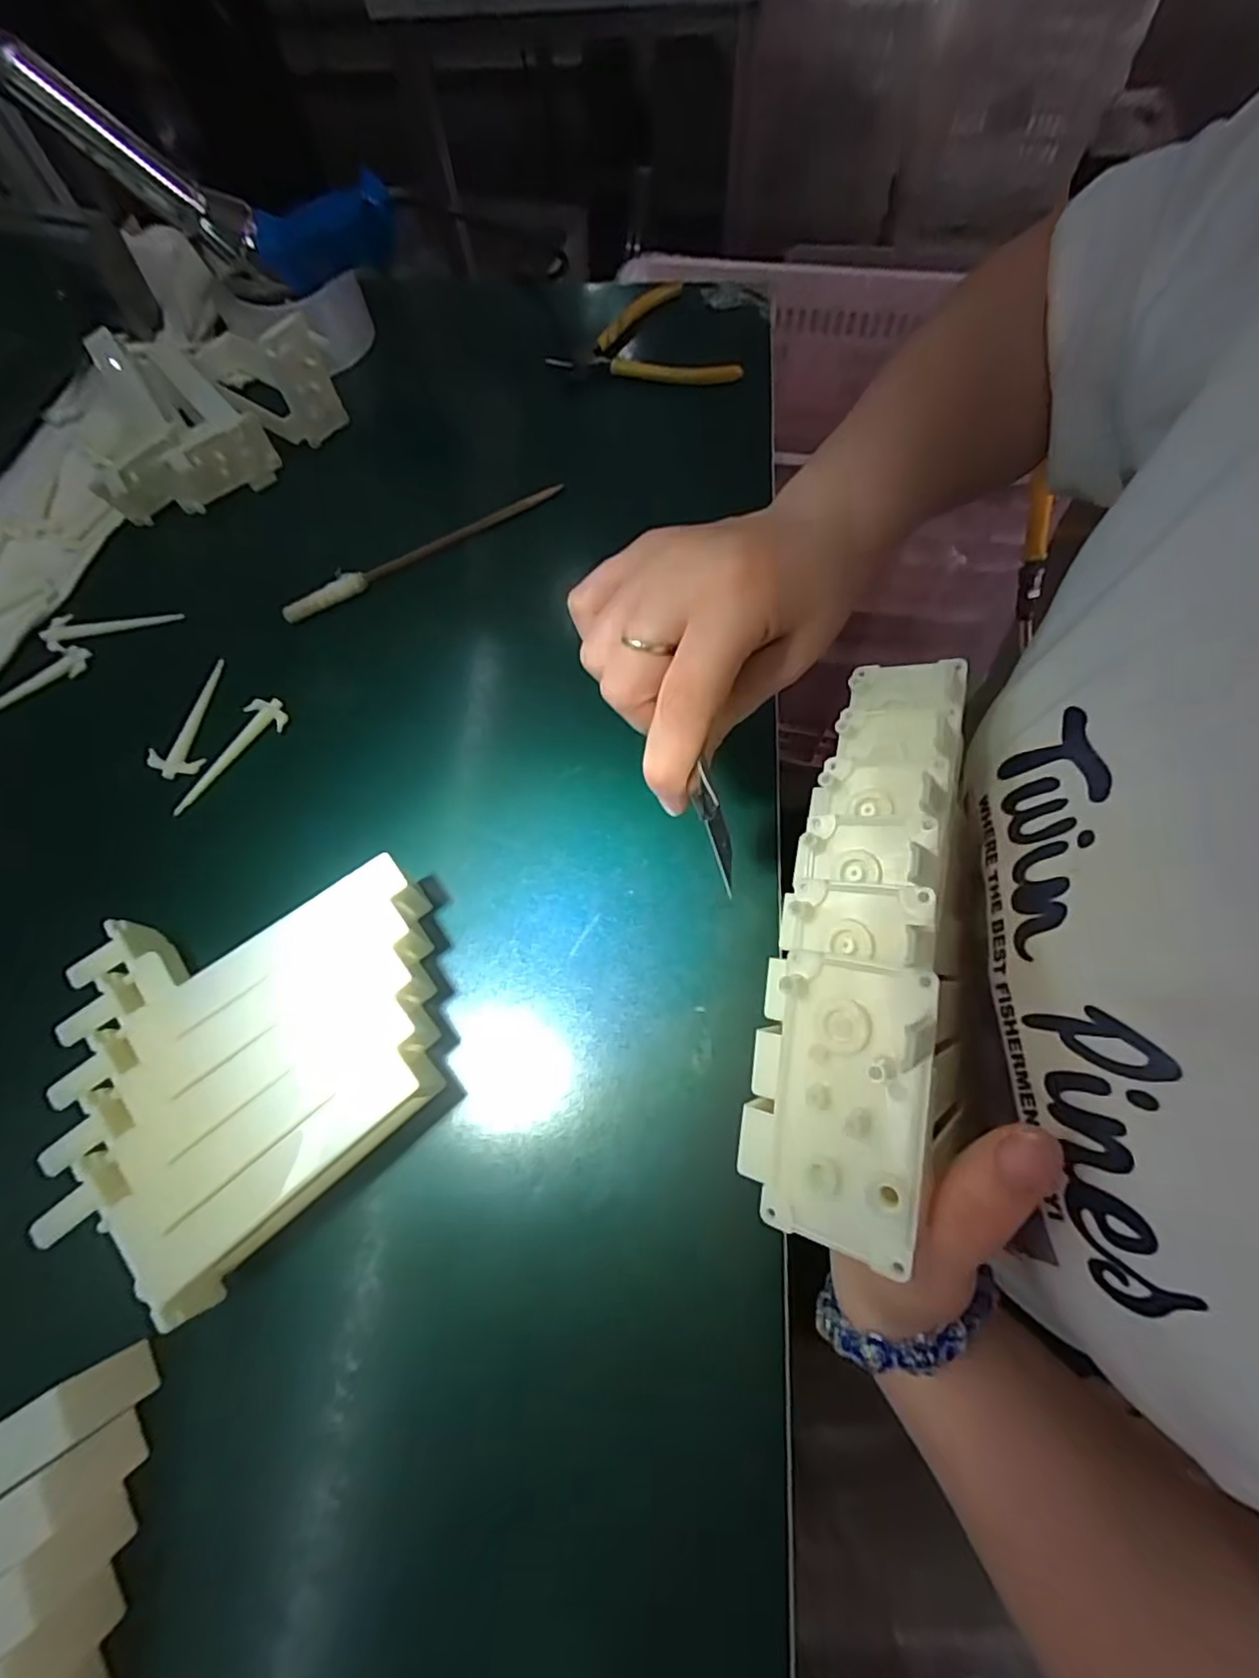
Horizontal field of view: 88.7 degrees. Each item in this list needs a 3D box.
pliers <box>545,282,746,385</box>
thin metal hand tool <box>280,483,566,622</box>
[{"bbox_3d":[0.004,-0.401,0.521,0.133,0.016,0.122,-23,68,-7],"label":"pliers"},{"bbox_3d":[-0.140,-0.202,0.449,0.209,0.014,0.013,-32,70,-10],"label":"thin metal hand tool"}]

